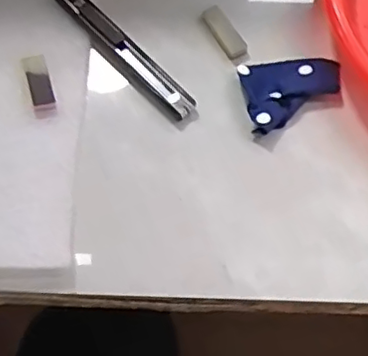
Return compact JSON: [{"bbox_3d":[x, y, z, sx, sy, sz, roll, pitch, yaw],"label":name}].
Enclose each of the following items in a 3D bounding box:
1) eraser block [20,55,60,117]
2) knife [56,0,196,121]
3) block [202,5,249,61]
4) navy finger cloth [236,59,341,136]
[{"bbox_3d":[-0.086,-0.055,0.376,0.014,0.006,0.041,-17,68,-6],"label":"eraser block"},{"bbox_3d":[-0.043,-0.085,0.387,0.017,0.015,0.132,-41,73,-15],"label":"knife"},{"bbox_3d":[0.025,-0.091,0.393,0.013,0.009,0.038,-31,70,-11],"label":"block"},{"bbox_3d":[0.065,-0.051,0.374,0.058,0.009,0.043,-10,68,-3],"label":"navy finger cloth"}]

